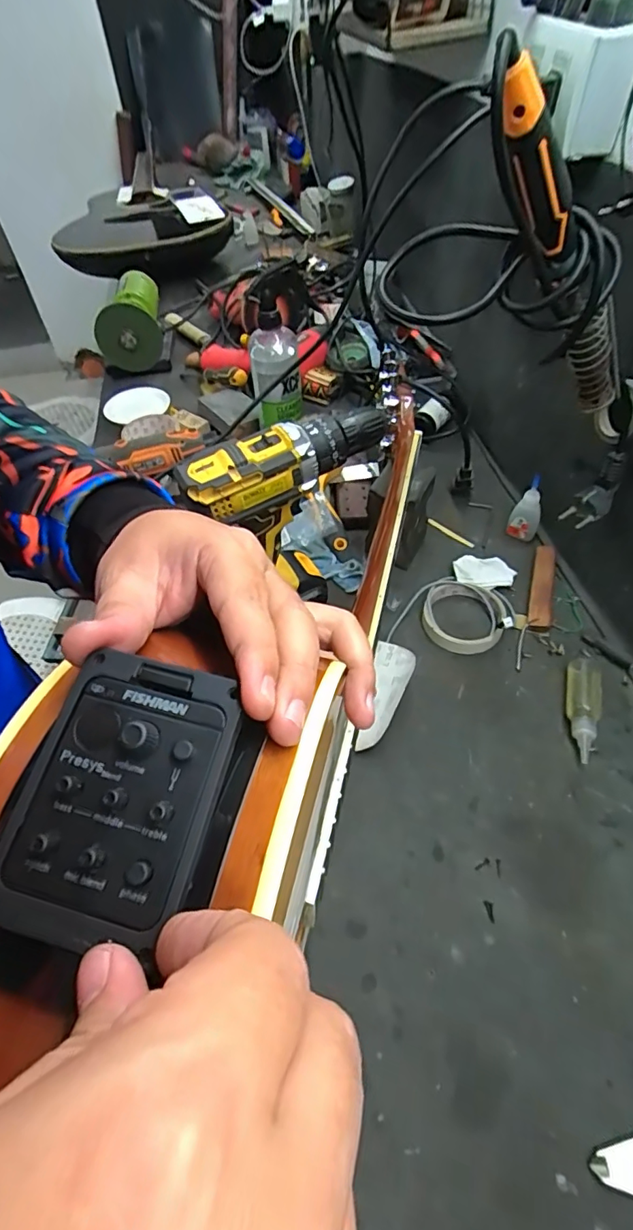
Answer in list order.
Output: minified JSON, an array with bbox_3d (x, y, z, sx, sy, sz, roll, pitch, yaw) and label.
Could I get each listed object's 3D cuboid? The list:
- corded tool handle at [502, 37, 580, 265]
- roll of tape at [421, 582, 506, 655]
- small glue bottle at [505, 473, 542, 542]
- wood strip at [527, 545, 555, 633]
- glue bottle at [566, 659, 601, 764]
[{"bbox_3d":[0.121,-0.242,0.275,0.030,0.108,0.027,-46,55,17],"label":"corded tool handle"},{"bbox_3d":[0.157,0.001,0.541,0.083,0.024,0.085,-2,52,2],"label":"roll of tape"},{"bbox_3d":[0.250,-0.125,0.595,0.034,0.083,0.017,21,56,19],"label":"small glue bottle"},{"bbox_3d":[0.251,-0.031,0.561,0.025,0.017,0.121,14,54,14],"label":"wood strip"},{"bbox_3d":[0.248,0.086,0.469,0.027,0.024,0.101,13,54,13],"label":"glue bottle"}]

